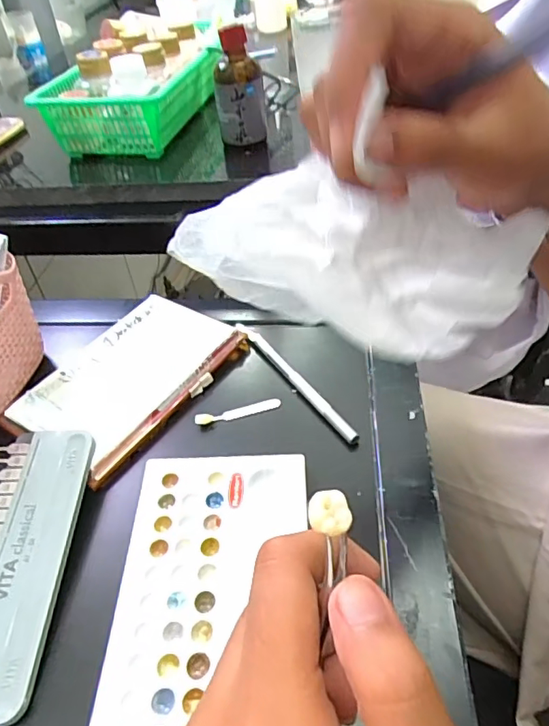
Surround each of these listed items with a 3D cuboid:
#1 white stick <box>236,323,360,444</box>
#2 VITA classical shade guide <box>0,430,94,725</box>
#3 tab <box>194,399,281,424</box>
[{"bbox_3d":[0.013,0.009,0.357,0.008,0.011,0.130,-28,47,-22],"label":"white stick"},{"bbox_3d":[-0.142,0.098,0.268,0.067,0.013,0.143,-4,43,2],"label":"VITA classical shade guide"},{"bbox_3d":[-0.024,0.032,0.342,0.056,0.006,0.007,-13,44,-8],"label":"tab"}]

